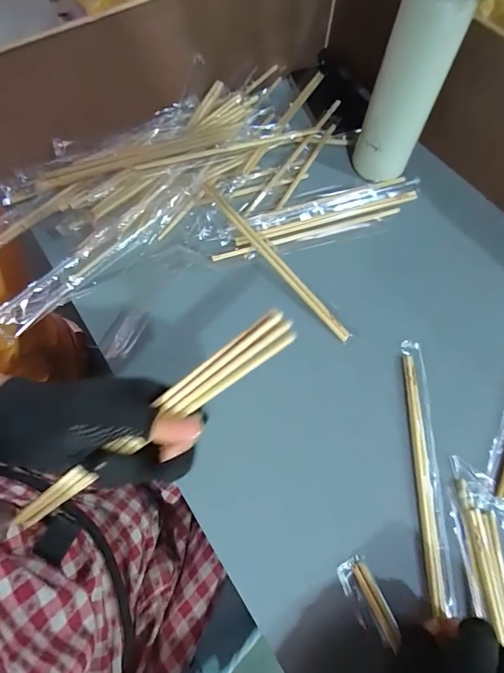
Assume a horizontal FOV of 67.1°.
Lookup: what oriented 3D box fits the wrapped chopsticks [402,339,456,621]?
[{"bbox_3d":[0.162,0.116,0.352,0.023,0.007,0.232,3,66,0],"label":"wrapped chopsticks"}]

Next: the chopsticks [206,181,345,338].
[{"bbox_3d":[0.022,-0.091,0.425,0.017,0.012,0.240,-34,71,-15],"label":"chopsticks"}]

